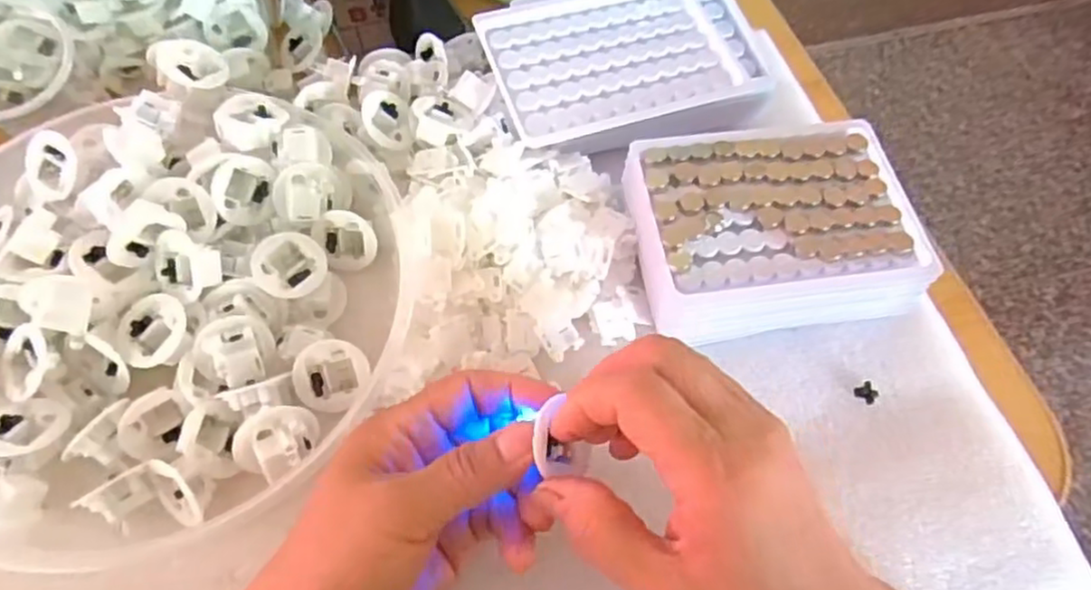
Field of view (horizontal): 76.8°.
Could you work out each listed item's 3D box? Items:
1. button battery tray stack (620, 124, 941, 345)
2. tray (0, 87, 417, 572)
[{"bbox_3d":[0.110,-0.033,0.343,0.132,0.033,0.104,-7,63,-6],"label":"button battery tray stack"},{"bbox_3d":[-0.177,0.003,0.309,0.211,0.053,0.214,1,62,-2],"label":"tray"}]

